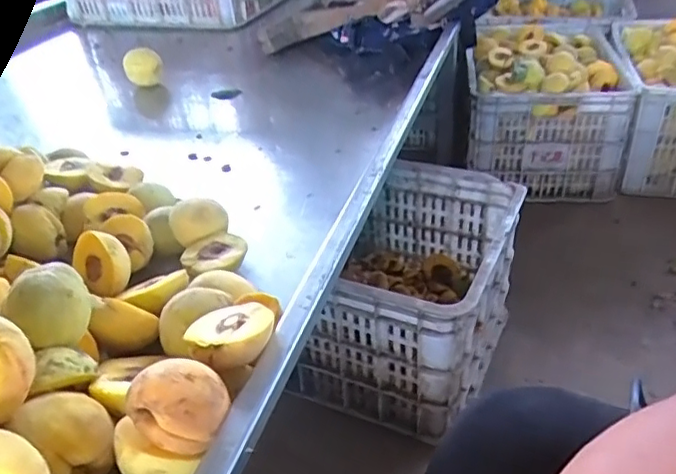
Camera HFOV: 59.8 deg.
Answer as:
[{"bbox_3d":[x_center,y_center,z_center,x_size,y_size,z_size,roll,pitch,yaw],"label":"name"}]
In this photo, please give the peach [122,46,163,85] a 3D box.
[{"bbox_3d":[-0.363,-0.319,1.096,0.071,0.068,0.061,-16,36,-15],"label":"peach"}]

